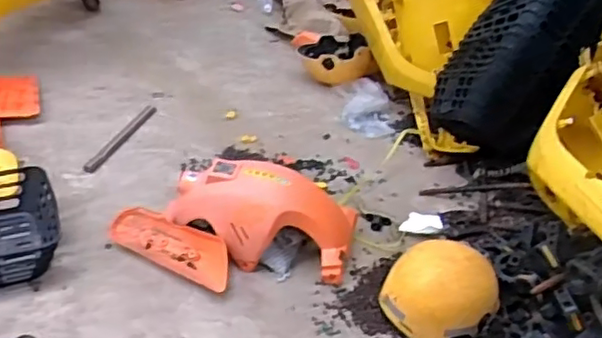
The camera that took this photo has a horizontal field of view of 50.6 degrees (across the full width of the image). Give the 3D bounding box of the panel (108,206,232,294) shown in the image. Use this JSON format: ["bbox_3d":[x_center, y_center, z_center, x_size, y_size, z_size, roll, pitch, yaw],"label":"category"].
[{"bbox_3d":[-0.298,0.180,1.490,0.357,0.063,0.122,26,65,22],"label":"panel"}]

